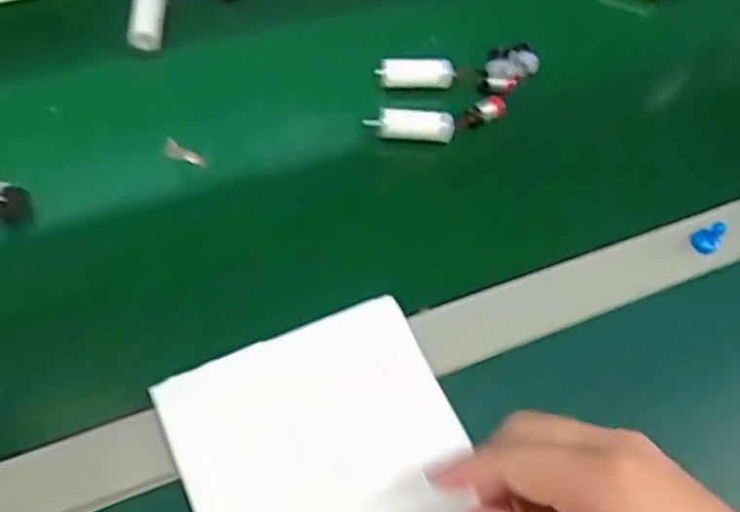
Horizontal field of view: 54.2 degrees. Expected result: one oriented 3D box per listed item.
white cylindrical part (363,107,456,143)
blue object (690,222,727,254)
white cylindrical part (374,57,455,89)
[{"bbox_3d":[0.029,-0.093,0.523,0.062,0.017,0.021,6,71,2],"label":"white cylindrical part"},{"bbox_3d":[0.234,-0.012,0.497,0.016,0.023,0.018,-33,74,-11],"label":"blue object"},{"bbox_3d":[0.034,-0.137,0.540,0.056,0.017,0.017,-4,71,-2],"label":"white cylindrical part"}]

